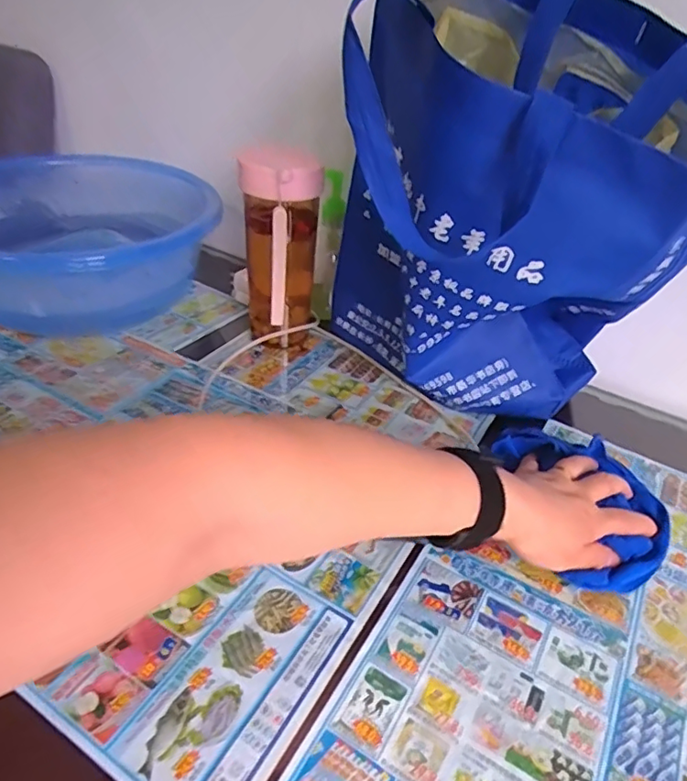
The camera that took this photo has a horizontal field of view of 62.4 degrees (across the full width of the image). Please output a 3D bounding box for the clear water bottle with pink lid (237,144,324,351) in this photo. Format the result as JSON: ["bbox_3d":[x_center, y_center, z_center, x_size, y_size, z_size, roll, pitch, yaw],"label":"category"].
[{"bbox_3d":[-0.064,-0.131,0.574,0.076,0.202,0.089,0,37,-7],"label":"clear water bottle with pink lid"}]

